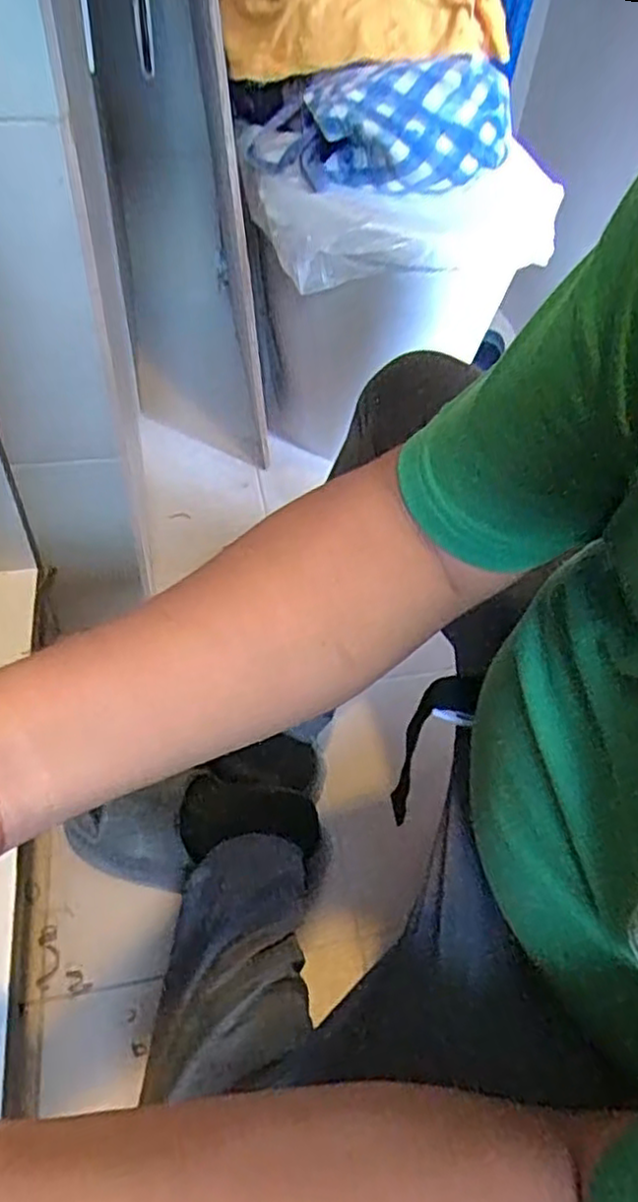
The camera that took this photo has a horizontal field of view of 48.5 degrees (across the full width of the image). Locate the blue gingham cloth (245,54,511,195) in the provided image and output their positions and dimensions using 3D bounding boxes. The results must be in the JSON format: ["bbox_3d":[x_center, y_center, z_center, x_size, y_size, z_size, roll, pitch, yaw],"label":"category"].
[{"bbox_3d":[0.067,-0.553,0.813,0.282,0.111,0.179,-1,49,-5],"label":"blue gingham cloth"}]

